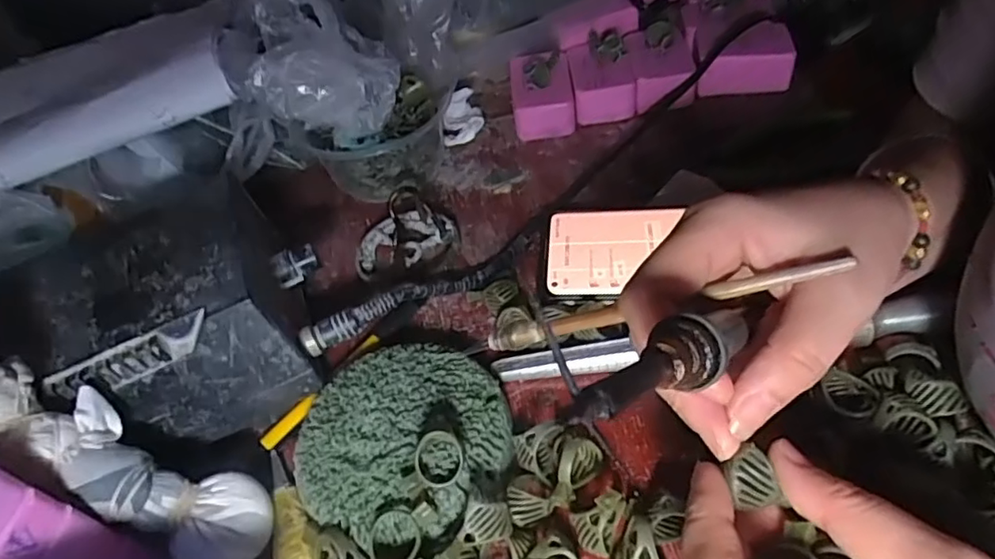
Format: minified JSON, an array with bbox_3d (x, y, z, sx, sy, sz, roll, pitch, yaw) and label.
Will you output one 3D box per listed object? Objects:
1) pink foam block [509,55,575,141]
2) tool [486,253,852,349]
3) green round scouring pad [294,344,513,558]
[{"bbox_3d":[0.035,-0.147,0.474,0.045,0.035,0.072,-6,48,5],"label":"pink foam block"},{"bbox_3d":[0.058,0.011,0.232,0.136,0.009,0.008,-15,44,24],"label":"tool"},{"bbox_3d":[-0.048,0.076,0.291,0.097,0.022,0.098,-5,48,6],"label":"green round scouring pad"}]

